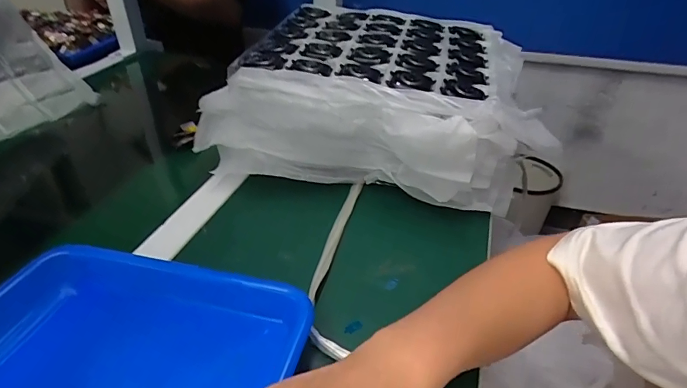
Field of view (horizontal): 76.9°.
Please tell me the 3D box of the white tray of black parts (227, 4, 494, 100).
[{"bbox_3d":[0.031,-0.173,0.503,0.271,0.015,0.196,10,37,12],"label":"white tray of black parts"}]

